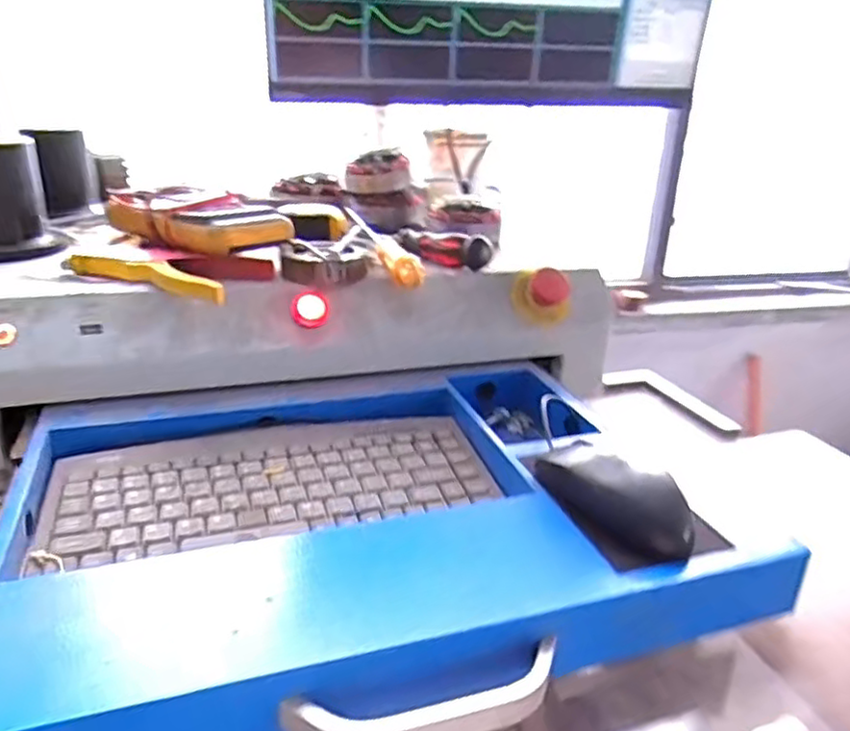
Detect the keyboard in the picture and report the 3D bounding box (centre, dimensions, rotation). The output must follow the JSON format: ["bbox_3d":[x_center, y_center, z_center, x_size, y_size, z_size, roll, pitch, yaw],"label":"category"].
[{"bbox_3d":[-0.103,0.078,0.480,0.294,0.018,0.126,-3,22,-18],"label":"keyboard"}]

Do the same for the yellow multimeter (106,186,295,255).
[{"bbox_3d":[-0.206,-0.136,0.629,0.157,0.036,0.112,22,27,38],"label":"yellow multimeter"}]

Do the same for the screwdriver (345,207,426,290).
[{"bbox_3d":[-0.045,-0.123,0.679,0.028,0.025,0.253,-2,22,-17],"label":"screwdriver"}]

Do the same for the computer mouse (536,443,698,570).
[{"bbox_3d":[0.119,0.082,0.425,0.062,0.045,0.106,-7,24,-27],"label":"computer mouse"}]

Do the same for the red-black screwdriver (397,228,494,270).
[{"bbox_3d":[0.017,-0.116,0.663,0.107,0.029,0.023,17,24,29],"label":"red-black screwdriver"}]

